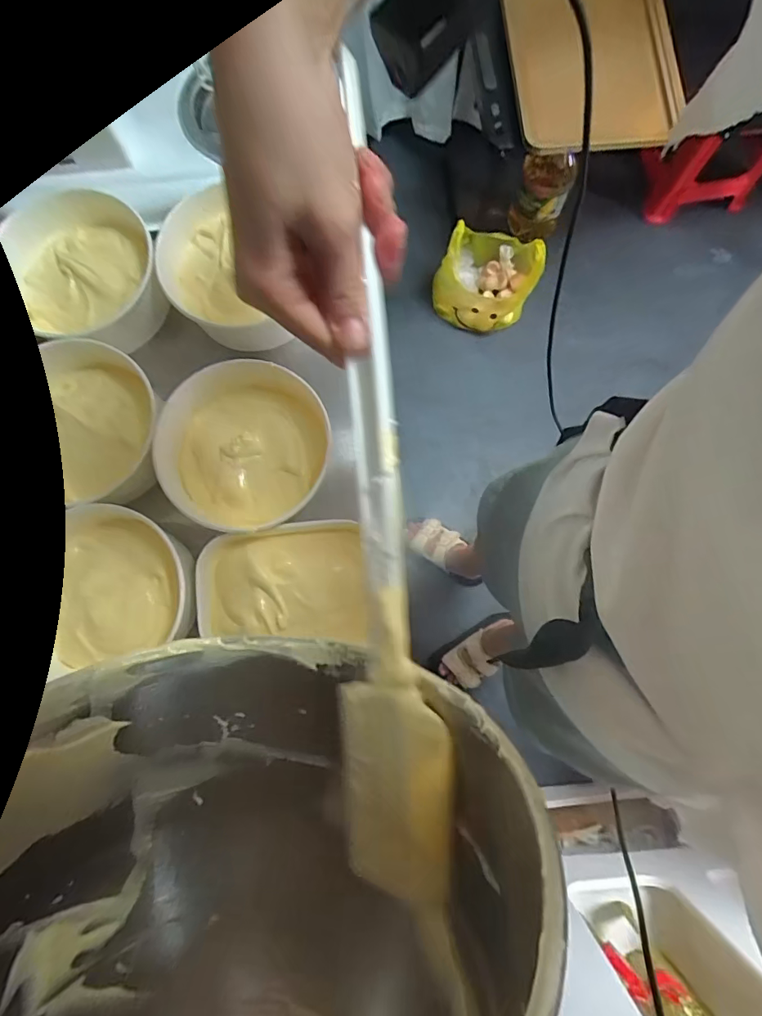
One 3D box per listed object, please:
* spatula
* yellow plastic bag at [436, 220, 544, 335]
[{"bbox_3d":[-0.002,-0.001,0.236,0.065,0.016,0.398,0,96,34],"label":"spatula"},{"bbox_3d":[0.260,-0.564,1.137,0.213,0.250,0.161,22,80,4],"label":"yellow plastic bag"}]

